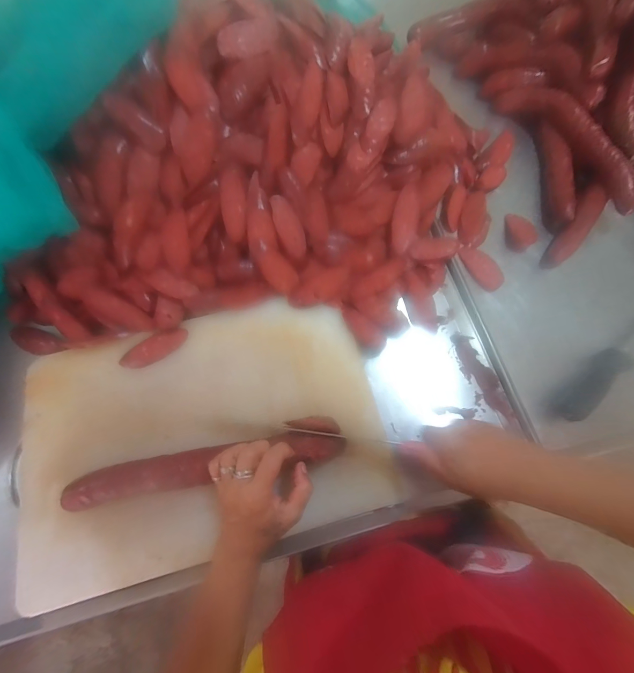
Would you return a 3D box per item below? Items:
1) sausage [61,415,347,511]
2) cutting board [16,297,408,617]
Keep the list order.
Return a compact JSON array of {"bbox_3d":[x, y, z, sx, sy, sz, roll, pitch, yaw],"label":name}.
[{"bbox_3d":[-0.126,0.147,0.361,0.314,0.032,0.049,-12,67,-2],"label":"sausage"},{"bbox_3d":[-0.147,0.115,0.397,0.439,0.016,0.289,-14,73,-5],"label":"cutting board"}]

